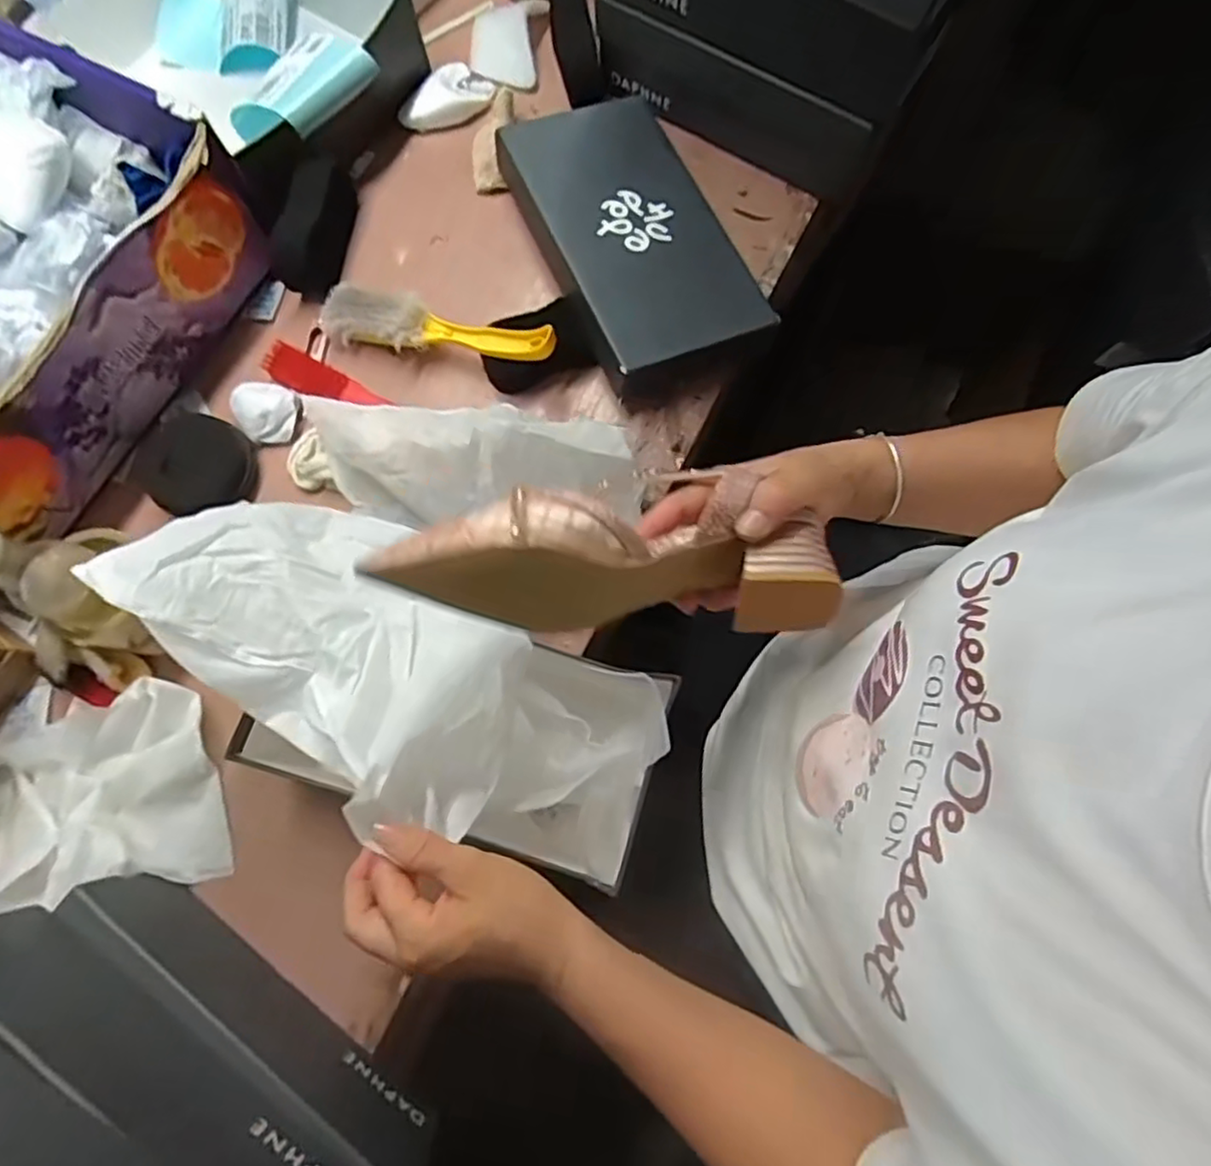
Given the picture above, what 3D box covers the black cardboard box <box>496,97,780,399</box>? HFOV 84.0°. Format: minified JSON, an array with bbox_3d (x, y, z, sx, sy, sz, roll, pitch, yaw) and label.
[{"bbox_3d":[0.029,-0.334,0.633,0.173,0.039,0.301,-26,77,-6],"label":"black cardboard box"}]

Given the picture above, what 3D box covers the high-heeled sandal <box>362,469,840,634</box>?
[{"bbox_3d":[-0.001,-0.012,0.352,0.230,0.063,0.069,1,75,-6],"label":"high-heeled sandal"}]

